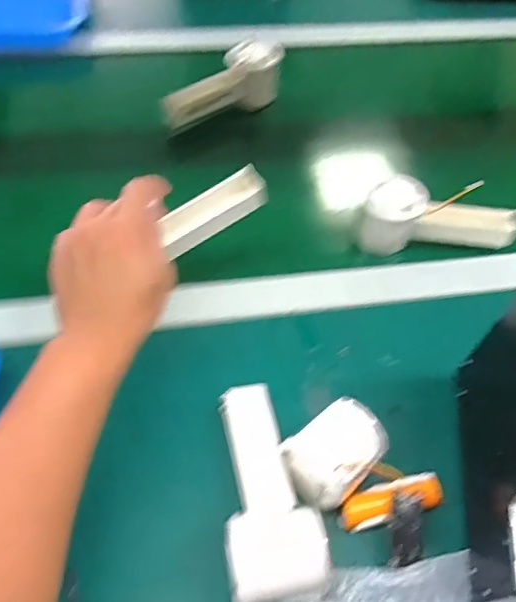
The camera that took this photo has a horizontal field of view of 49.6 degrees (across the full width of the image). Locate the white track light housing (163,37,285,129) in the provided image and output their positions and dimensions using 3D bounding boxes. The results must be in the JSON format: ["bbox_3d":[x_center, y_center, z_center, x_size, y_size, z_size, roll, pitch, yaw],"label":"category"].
[{"bbox_3d":[-0.036,-0.254,0.657,0.159,0.057,0.054,-35,63,-25],"label":"white track light housing"}]

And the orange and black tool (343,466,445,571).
[{"bbox_3d":[0.098,0.146,0.410,0.076,0.022,0.024,-19,56,-1],"label":"orange and black tool"}]

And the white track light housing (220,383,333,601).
[{"bbox_3d":[0.006,0.136,0.407,0.062,0.055,0.155,-4,54,-7],"label":"white track light housing"}]

